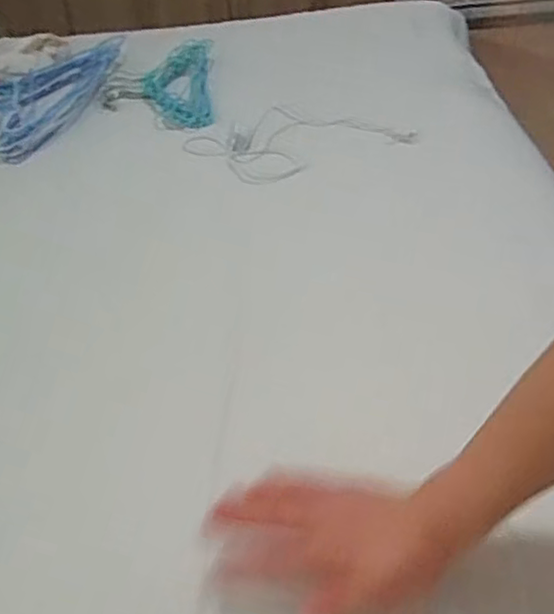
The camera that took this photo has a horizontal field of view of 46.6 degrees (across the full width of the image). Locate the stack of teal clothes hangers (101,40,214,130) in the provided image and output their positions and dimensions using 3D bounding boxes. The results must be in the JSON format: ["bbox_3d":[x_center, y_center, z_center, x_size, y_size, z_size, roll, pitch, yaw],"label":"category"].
[{"bbox_3d":[-0.207,-0.385,1.130,0.198,0.033,0.302,-6,41,0],"label":"stack of teal clothes hangers"}]

